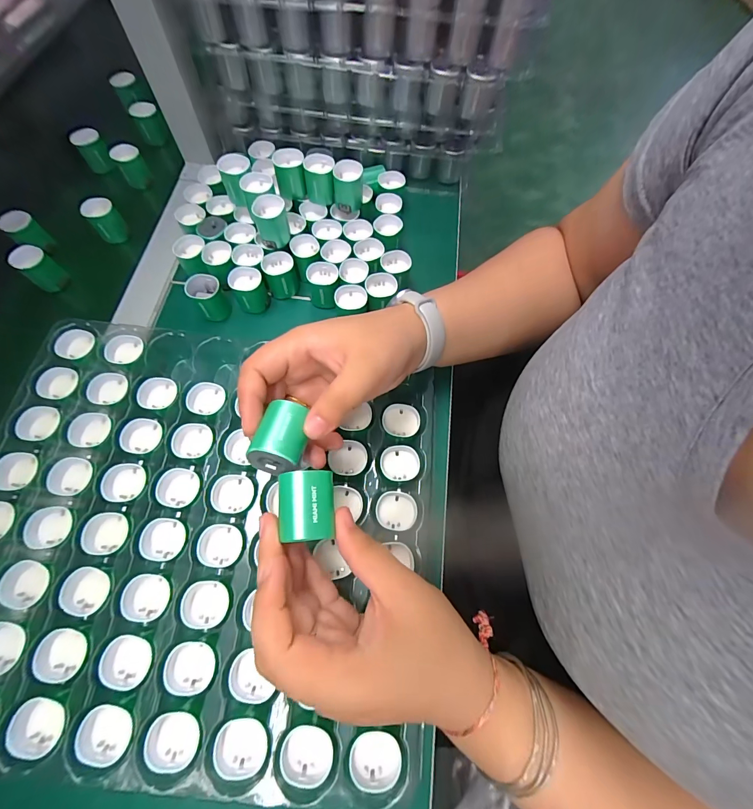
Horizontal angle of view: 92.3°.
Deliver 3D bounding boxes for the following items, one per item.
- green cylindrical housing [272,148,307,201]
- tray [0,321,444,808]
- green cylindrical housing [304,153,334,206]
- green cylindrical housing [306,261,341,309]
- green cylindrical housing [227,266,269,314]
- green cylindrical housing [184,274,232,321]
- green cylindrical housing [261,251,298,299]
[{"bbox_3d":[-0.087,-0.233,0.371,0.030,0.040,0.027,-5,67,-5],"label":"green cylindrical housing"},{"bbox_3d":[-0.120,0.079,0.270,0.328,0.042,0.302,6,67,0],"label":"tray"},{"bbox_3d":[-0.057,-0.226,0.366,0.029,0.038,0.025,-6,67,-5],"label":"green cylindrical housing"},{"bbox_3d":[-0.052,-0.117,0.359,0.031,0.034,0.029,1,67,-2],"label":"green cylindrical housing"},{"bbox_3d":[-0.123,-0.110,0.353,0.030,0.034,0.030,1,67,-2],"label":"green cylindrical housing"},{"bbox_3d":[-0.161,-0.103,0.348,0.028,0.033,0.032,-35,73,-16],"label":"green cylindrical housing"},{"bbox_3d":[-0.096,-0.128,0.362,0.030,0.035,0.028,1,67,-2],"label":"green cylindrical housing"}]

